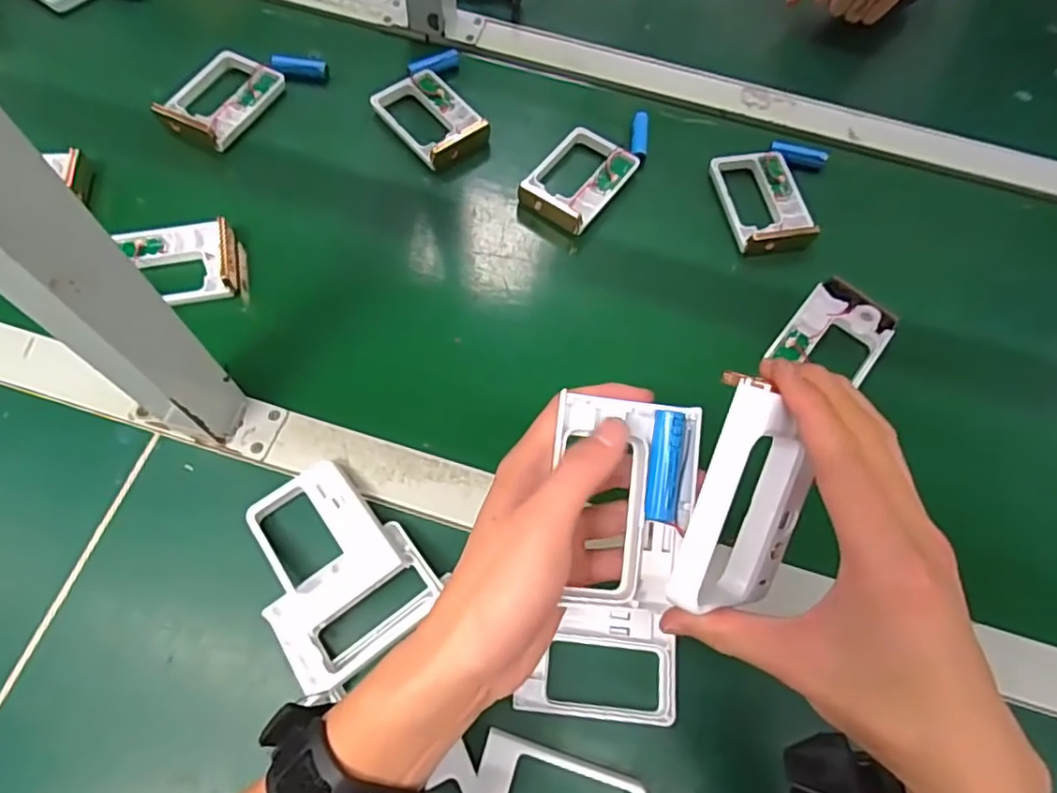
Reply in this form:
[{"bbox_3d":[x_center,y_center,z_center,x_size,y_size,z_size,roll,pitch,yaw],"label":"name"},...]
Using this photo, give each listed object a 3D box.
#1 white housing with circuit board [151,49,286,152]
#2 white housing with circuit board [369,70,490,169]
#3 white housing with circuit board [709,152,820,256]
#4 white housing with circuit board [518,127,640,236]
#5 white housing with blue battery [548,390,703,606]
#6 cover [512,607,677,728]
[{"bbox_3d":[-0.271,-0.265,0.548,0.069,0.025,0.100,25,67,8],"label":"white housing with circuit board"},{"bbox_3d":[-0.086,-0.249,0.552,0.067,0.027,0.101,-36,73,-17],"label":"white housing with circuit board"},{"bbox_3d":[0.202,-0.169,0.532,0.071,0.016,0.099,-6,67,-6],"label":"white housing with circuit board"},{"bbox_3d":[0.041,-0.187,0.532,0.069,0.020,0.098,33,68,11],"label":"white housing with circuit board"},{"bbox_3d":[0.043,0.048,0.283,0.063,0.020,0.091,4,90,-1],"label":"white housing with blue battery"},{"bbox_3d":[0.041,0.159,0.374,0.091,0.015,0.063,6,66,0],"label":"cover"}]

